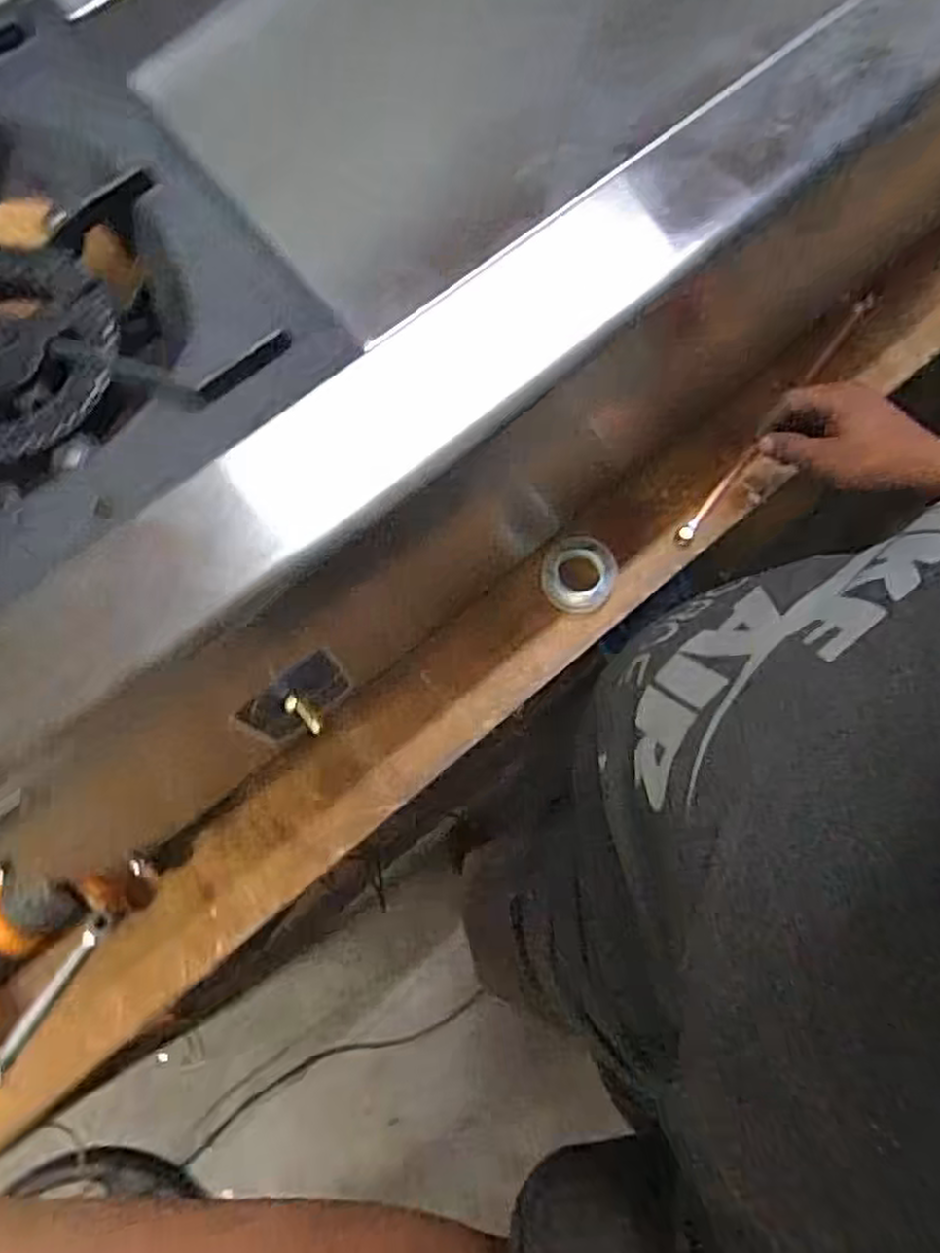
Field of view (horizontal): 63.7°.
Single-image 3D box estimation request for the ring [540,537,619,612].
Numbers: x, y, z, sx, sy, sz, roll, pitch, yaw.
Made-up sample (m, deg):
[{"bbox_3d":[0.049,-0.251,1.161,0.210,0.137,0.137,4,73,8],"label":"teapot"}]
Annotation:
[{"bbox_3d":[0.094,-0.045,0.656,0.063,0.019,0.062,0,74,1],"label":"ring"}]

